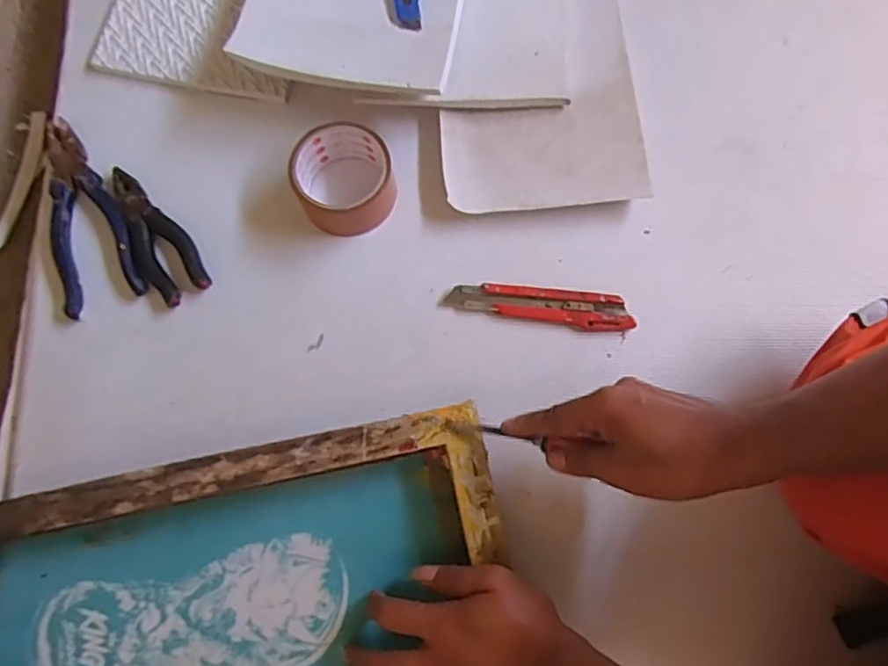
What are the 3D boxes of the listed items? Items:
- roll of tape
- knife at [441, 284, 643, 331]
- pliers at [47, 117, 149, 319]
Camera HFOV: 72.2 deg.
[{"bbox_3d":[-0.090,-0.140,0.546,0.087,0.050,0.094,0,78,0],"label":"roll of tape"},{"bbox_3d":[0.084,-0.026,0.540,0.165,0.008,0.032,8,78,2],"label":"knife"},{"bbox_3d":[-0.334,-0.113,0.561,0.071,0.013,0.191,-20,78,-4],"label":"pliers"}]

